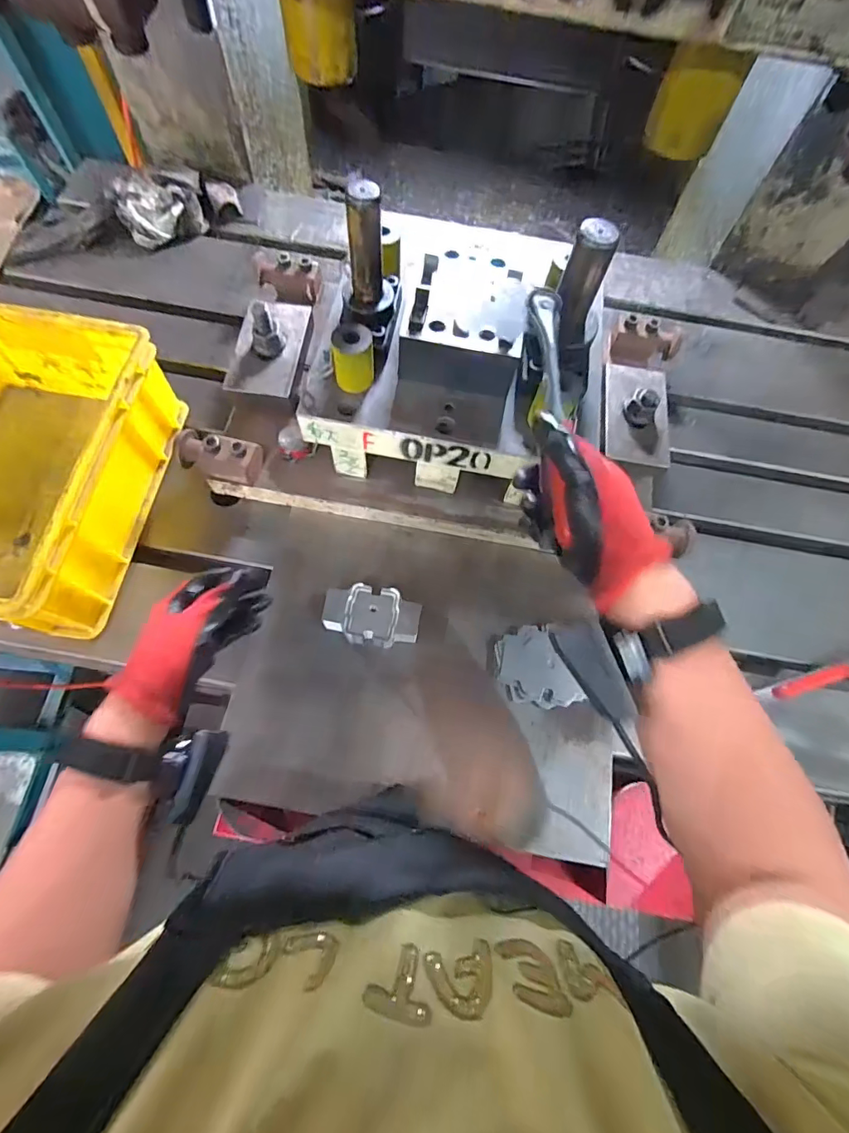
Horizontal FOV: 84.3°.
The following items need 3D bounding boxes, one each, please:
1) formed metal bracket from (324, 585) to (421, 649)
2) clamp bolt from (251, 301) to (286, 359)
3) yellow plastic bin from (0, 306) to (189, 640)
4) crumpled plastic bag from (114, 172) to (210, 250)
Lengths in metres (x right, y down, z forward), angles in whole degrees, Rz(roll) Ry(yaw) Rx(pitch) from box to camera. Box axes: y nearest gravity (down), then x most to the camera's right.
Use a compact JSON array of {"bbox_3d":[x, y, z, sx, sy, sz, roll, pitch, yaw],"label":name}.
[{"bbox_3d":[-0.058,0.058,0.527,0.106,0.037,0.061,9,67,0],"label":"formed metal bracket"},{"bbox_3d":[-0.192,-0.284,0.569,0.041,0.051,0.035,-22,70,-12],"label":"clamp bolt"},{"bbox_3d":[-0.470,-0.107,0.524,0.287,0.137,0.342,8,67,0],"label":"yellow plastic bin"},{"bbox_3d":[-0.426,-0.577,0.756,0.127,0.055,0.109,-26,71,-14],"label":"crumpled plastic bag"}]

